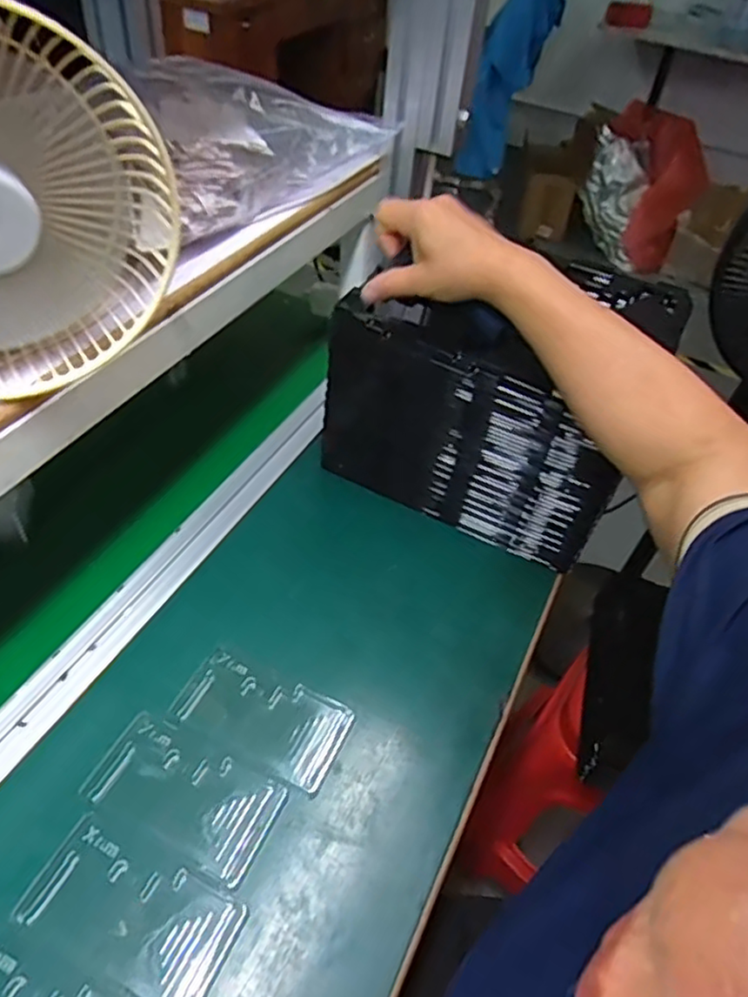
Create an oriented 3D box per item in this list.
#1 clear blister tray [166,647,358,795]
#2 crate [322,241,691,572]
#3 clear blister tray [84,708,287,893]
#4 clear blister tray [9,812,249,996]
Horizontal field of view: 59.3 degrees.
[{"bbox_3d":[-0.085,0.165,0.502,0.126,0.011,0.069,22,48,13],"label":"clear blister tray"},{"bbox_3d":[0.116,-0.105,0.641,0.265,0.195,0.189,22,50,18],"label":"crate"},{"bbox_3d":[-0.132,0.206,0.460,0.126,0.012,0.067,22,48,14],"label":"clear blister tray"},{"bbox_3d":[-0.150,0.256,0.407,0.126,0.010,0.068,22,48,14],"label":"clear blister tray"}]

